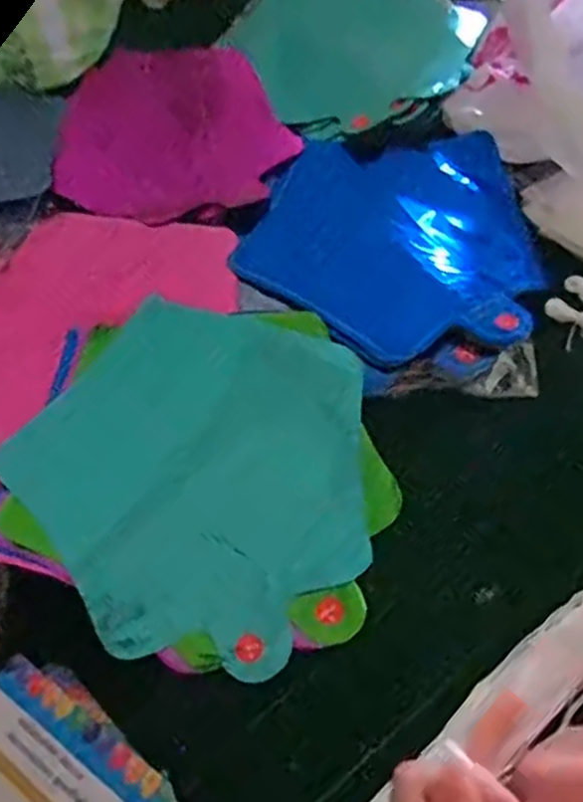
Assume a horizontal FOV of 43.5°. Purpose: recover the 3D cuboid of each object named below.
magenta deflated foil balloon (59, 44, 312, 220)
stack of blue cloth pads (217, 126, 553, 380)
[{"bbox_3d":[-0.116,-0.249,0.647,0.194,0.011,0.242,-20,56,-9],"label":"magenta deflated foil balloon"},{"bbox_3d":[0.078,-0.128,0.555,0.213,0.017,0.228,14,58,14],"label":"stack of blue cloth pads"}]

